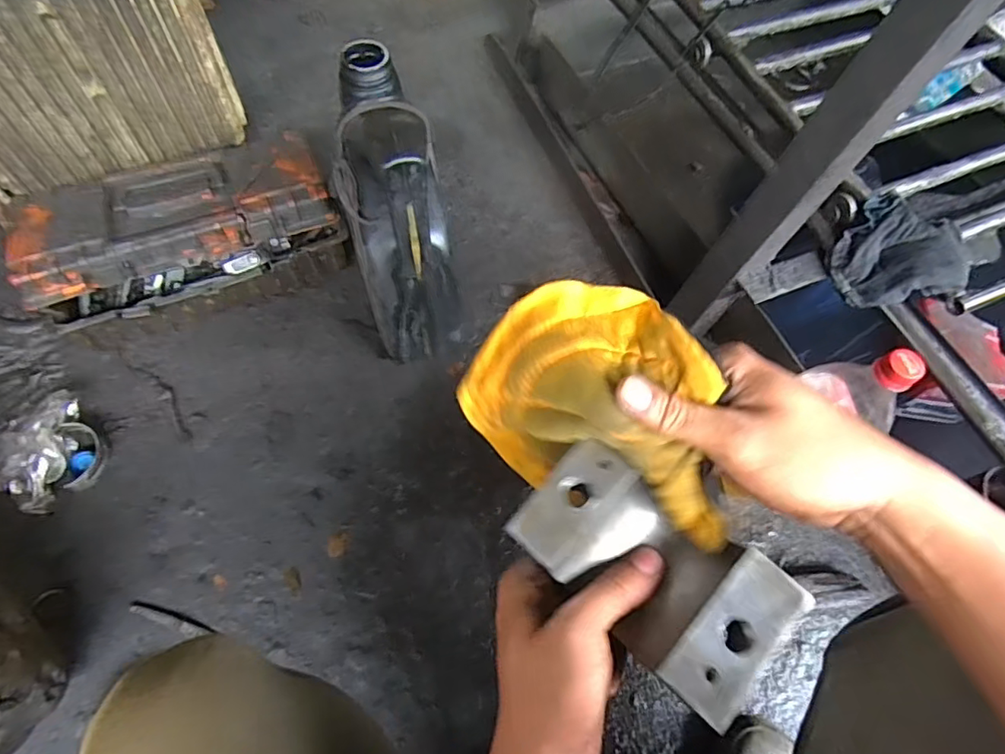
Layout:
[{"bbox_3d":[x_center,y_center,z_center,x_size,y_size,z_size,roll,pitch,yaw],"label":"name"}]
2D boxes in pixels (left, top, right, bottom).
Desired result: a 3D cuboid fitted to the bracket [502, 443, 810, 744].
[{"bbox_3d":[0.070,0.092,0.271,0.124,0.037,0.070,41,71,14],"label":"bracket"}]

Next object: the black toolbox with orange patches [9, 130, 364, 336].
[{"bbox_3d":[-0.420,-0.190,0.748,0.371,0.135,0.186,-22,66,-14],"label":"black toolbox with orange patches"}]

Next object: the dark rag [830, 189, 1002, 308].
[{"bbox_3d":[0.470,-0.146,0.646,0.137,0.070,0.136,-33,69,-19],"label":"dark rag"}]

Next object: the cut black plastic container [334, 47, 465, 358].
[{"bbox_3d":[-0.122,-0.178,0.653,0.108,0.321,0.186,-11,64,-9],"label":"cut black plastic container"}]

